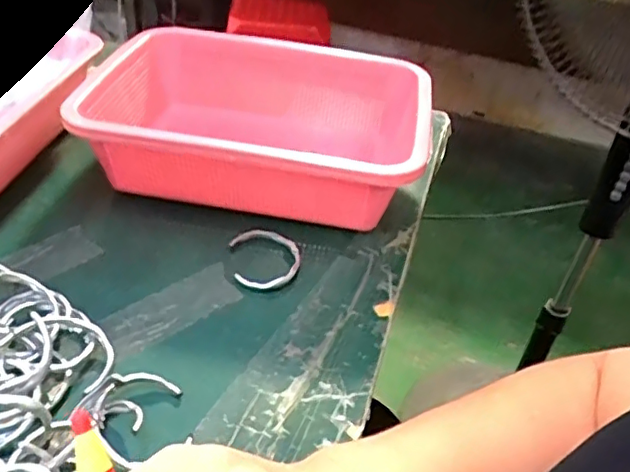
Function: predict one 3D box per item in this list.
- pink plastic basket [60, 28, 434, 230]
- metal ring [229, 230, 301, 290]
[{"bbox_3d":[-0.048,-0.102,0.573,0.285,0.101,0.215,12,39,5],"label":"pink plastic basket"},{"bbox_3d":[-0.039,0.017,0.497,0.054,0.008,0.070,-3,40,-12],"label":"metal ring"}]

